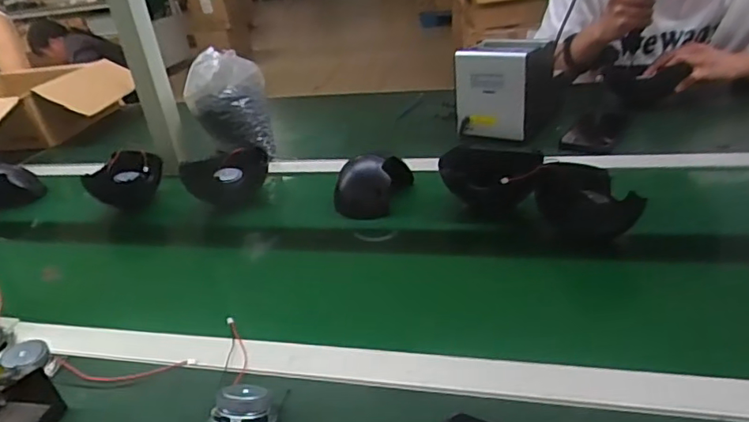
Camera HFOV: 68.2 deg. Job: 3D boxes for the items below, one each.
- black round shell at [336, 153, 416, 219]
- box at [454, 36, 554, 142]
[{"bbox_3d":[-0.005,-0.041,0.803,0.088,0.076,0.112,3,31,21],"label":"black round shell"},{"bbox_3d":[0.221,-0.212,0.936,0.129,0.135,0.126,13,35,35],"label":"box"}]

